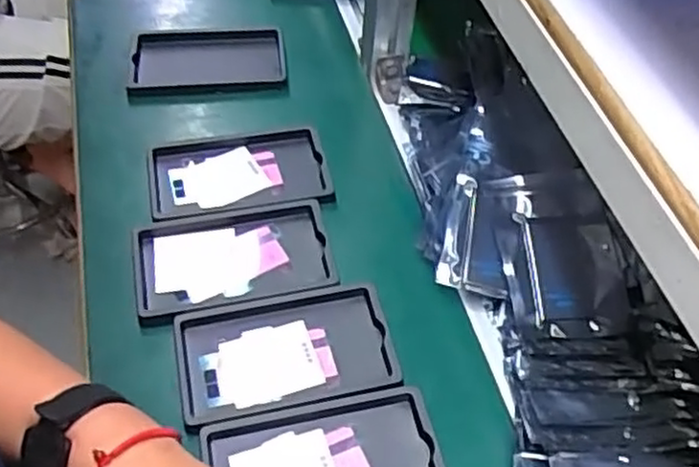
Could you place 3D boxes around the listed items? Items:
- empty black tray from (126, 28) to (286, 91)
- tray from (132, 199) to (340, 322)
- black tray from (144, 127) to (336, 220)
[{"bbox_3d":[-0.148,-0.185,0.753,0.155,0.020,0.091,-4,53,-5],"label":"empty black tray"},{"bbox_3d":[-0.096,0.021,0.594,0.158,0.012,0.093,-11,54,-10],"label":"tray"},{"bbox_3d":[-0.101,-0.058,0.655,0.156,0.015,0.095,-9,53,-8],"label":"black tray"}]

